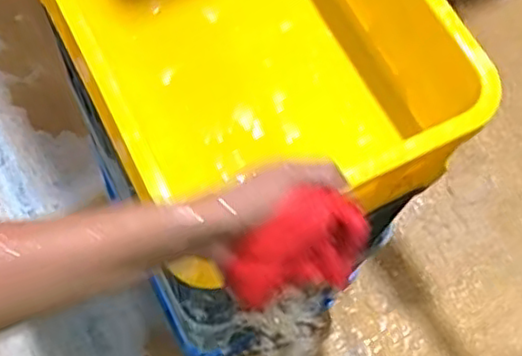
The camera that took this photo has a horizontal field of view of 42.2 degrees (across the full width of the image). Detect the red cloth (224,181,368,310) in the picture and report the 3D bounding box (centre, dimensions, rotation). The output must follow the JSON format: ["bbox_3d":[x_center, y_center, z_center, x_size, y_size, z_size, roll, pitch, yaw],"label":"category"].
[{"bbox_3d":[0.027,0.050,0.475,0.102,0.067,0.052,-14,70,-8],"label":"red cloth"}]

